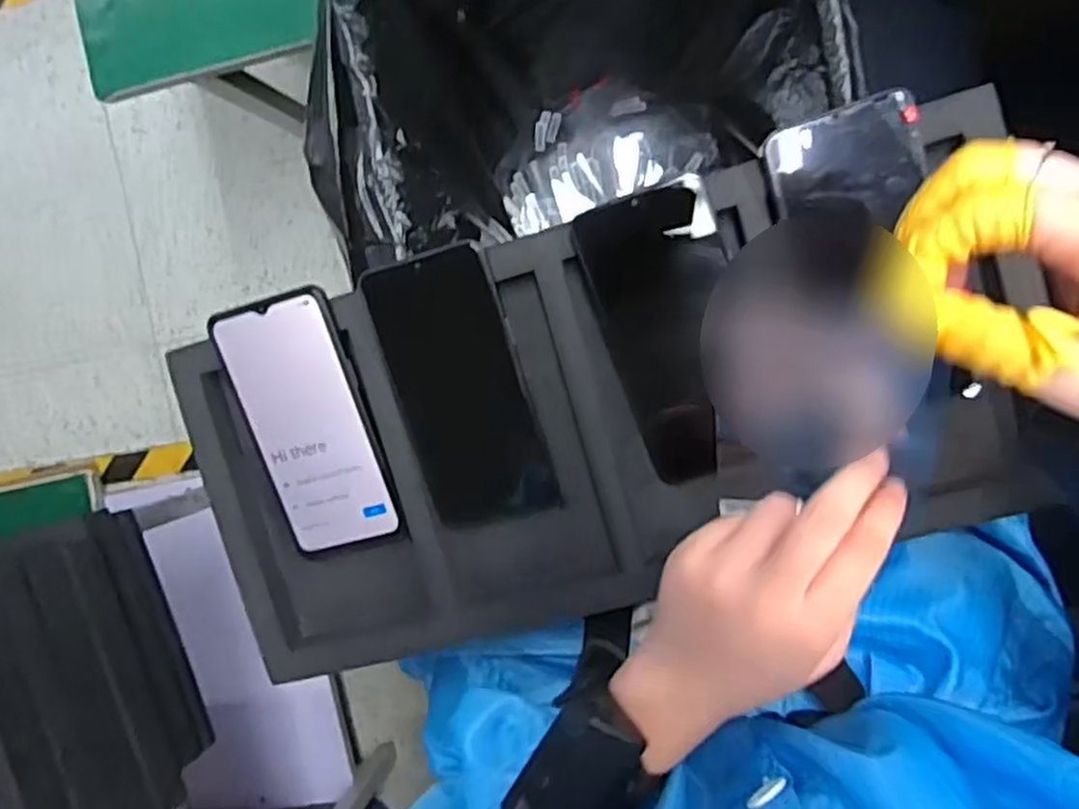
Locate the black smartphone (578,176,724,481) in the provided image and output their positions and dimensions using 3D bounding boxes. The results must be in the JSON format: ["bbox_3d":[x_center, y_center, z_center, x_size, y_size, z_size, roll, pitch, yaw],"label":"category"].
[{"bbox_3d":[0.076,-0.038,0.429,0.072,0.011,0.160,-15,102,17],"label":"black smartphone"}]

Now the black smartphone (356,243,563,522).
[{"bbox_3d":[-0.045,-0.008,0.452,0.073,0.010,0.163,-17,103,2],"label":"black smartphone"}]

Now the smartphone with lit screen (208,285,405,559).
[{"bbox_3d":[-0.138,0.014,0.462,0.075,0.011,0.160,-15,102,11],"label":"smartphone with lit screen"}]

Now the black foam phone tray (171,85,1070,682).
[{"bbox_3d":[0.027,0.008,0.440,0.475,0.044,0.226,-16,94,9],"label":"black foam phone tray"}]

